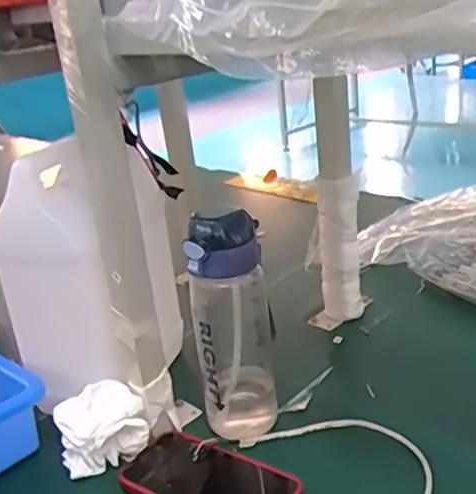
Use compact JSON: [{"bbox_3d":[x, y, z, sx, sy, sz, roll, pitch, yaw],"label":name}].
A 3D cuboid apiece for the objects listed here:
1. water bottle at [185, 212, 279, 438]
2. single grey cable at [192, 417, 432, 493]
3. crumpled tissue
[{"bbox_3d":[-0.003,0.079,0.615,0.083,0.231,0.066,-7,22,-2],"label":"water bottle"},{"bbox_3d":[0.089,0.222,0.545,0.196,0.016,0.232,-13,25,-22],"label":"single grey cable"},{"bbox_3d":[-0.137,0.181,0.618,0.085,0.066,0.047,-15,23,-21],"label":"crumpled tissue"}]

